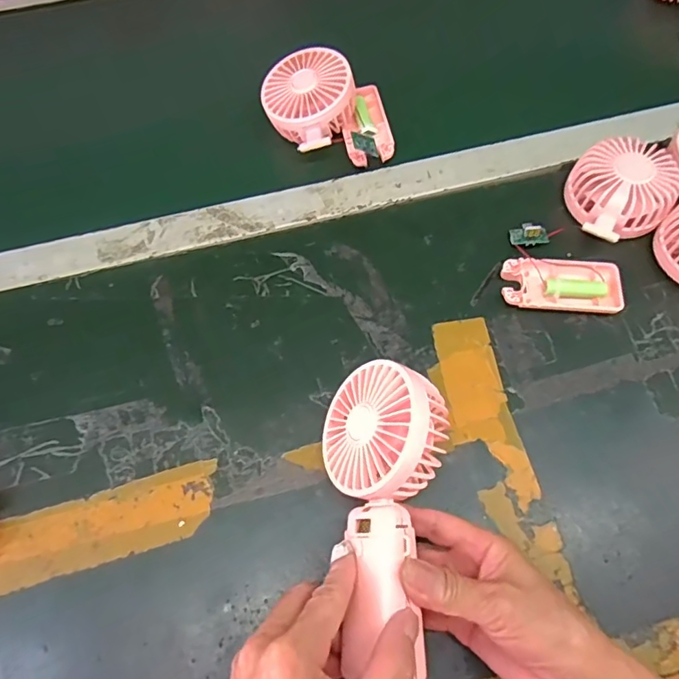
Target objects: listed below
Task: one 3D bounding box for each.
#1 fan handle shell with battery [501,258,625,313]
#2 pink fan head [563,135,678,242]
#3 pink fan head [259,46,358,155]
[{"bbox_3d":[0.186,-0.046,0.436,0.095,0.014,0.046,5,65,4],"label":"fan handle shell with battery"},{"bbox_3d":[0.249,-0.130,0.453,0.083,0.041,0.081,0,65,1],"label":"pink fan head"},{"bbox_3d":[-0.026,-0.225,0.496,0.083,0.044,0.094,-23,68,-6],"label":"pink fan head"}]

